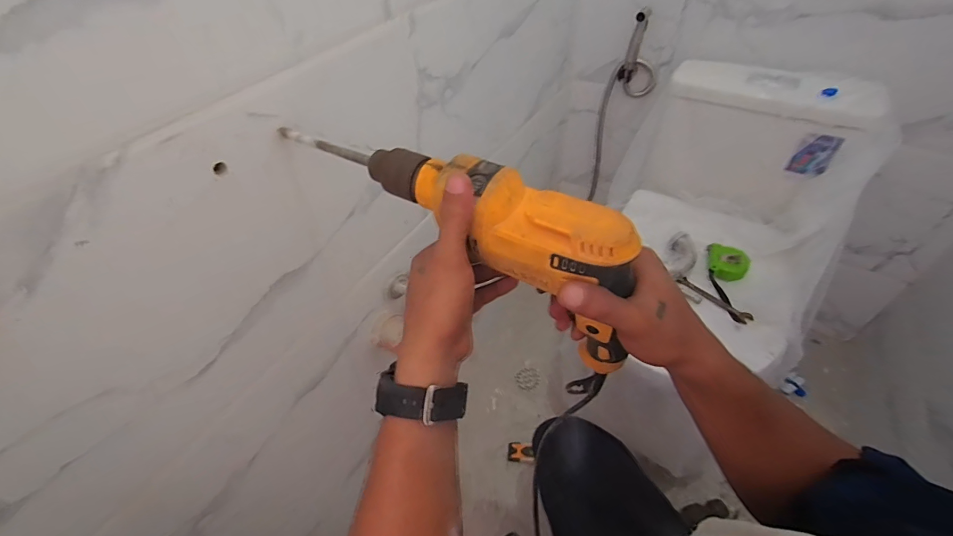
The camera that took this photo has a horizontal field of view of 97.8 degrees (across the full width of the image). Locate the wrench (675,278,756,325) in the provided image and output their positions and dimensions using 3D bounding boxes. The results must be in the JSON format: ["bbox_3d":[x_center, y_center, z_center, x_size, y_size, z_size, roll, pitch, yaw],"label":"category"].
[{"bbox_3d":[0.417,0.053,0.731,0.021,0.013,0.129,-28,51,-23],"label":"wrench"}]

